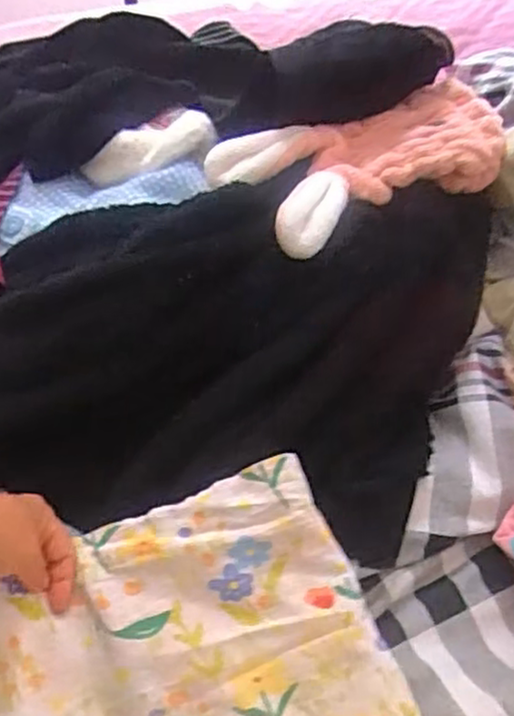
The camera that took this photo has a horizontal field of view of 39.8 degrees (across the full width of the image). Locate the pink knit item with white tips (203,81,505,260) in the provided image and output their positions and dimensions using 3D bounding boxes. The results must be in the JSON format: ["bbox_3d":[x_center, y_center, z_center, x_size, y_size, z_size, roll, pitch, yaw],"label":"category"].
[{"bbox_3d":[0.088,-0.172,0.604,0.235,0.042,0.147,-24,60,-13],"label":"pink knit item with white tips"}]

